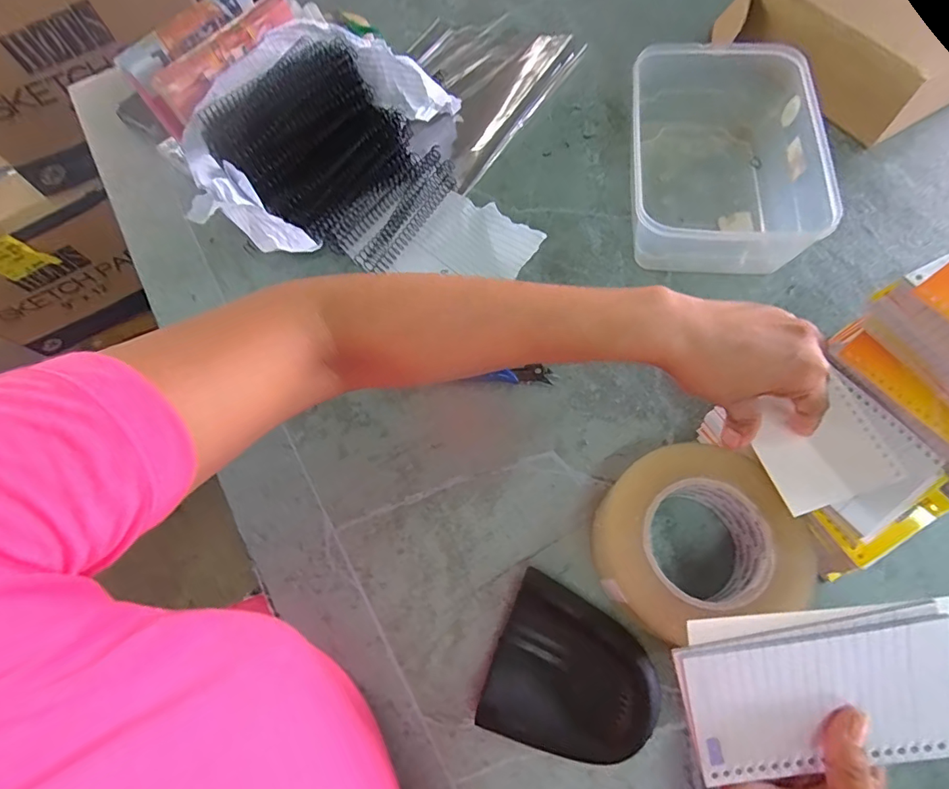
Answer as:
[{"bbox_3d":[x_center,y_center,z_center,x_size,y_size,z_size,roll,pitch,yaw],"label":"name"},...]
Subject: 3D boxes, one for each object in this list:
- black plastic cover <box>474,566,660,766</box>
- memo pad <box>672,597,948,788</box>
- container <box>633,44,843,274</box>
[{"bbox_3d":[0.065,0.187,0.318,0.103,0.029,0.095,22,68,13],"label":"black plastic cover"},{"bbox_3d":[0.177,0.154,0.248,0.132,0.008,0.090,-11,99,5],"label":"memo pad"},{"bbox_3d":[0.231,-0.223,0.455,0.156,0.065,0.237,5,68,7],"label":"container"}]

